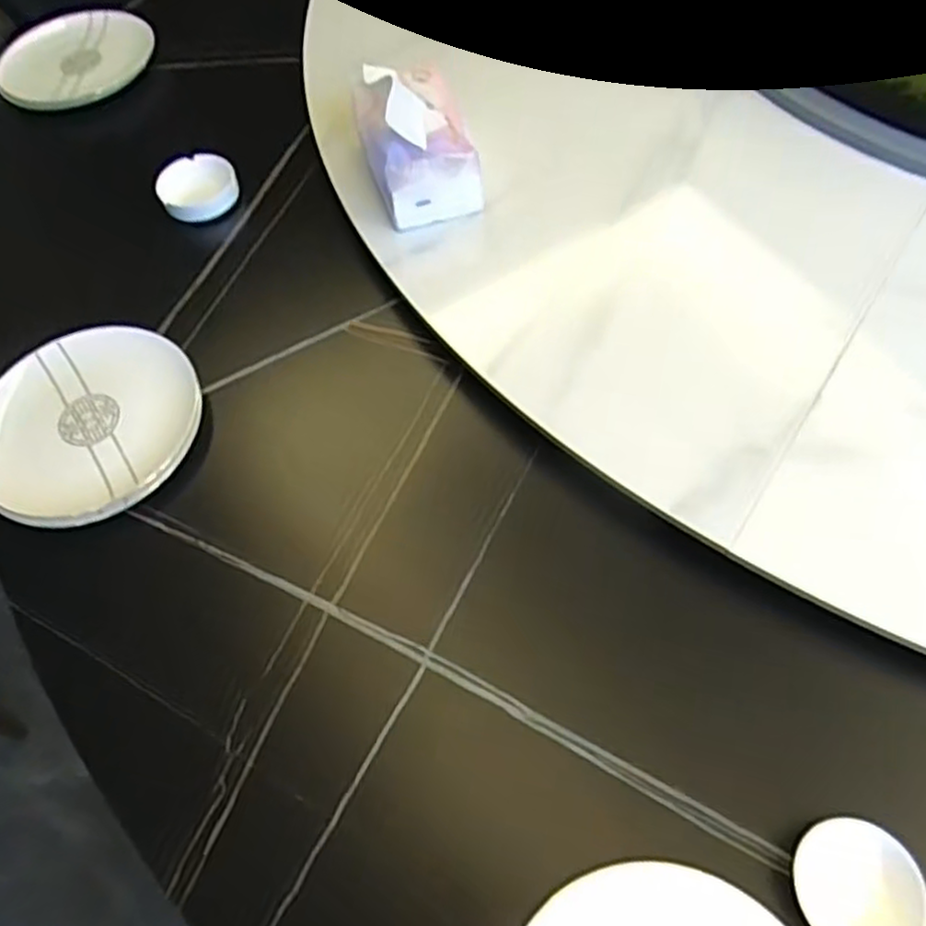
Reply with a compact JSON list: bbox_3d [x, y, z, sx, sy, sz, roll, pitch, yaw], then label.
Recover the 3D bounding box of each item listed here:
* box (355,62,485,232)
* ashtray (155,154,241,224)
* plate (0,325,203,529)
[{"bbox_3d":[-0.048,-0.323,0.719,0.101,0.108,0.143,-14,60,-5],"label":"box"},{"bbox_3d":[-0.298,-0.312,0.810,0.085,0.043,0.070,-24,61,-11],"label":"ashtray"},{"bbox_3d":[-0.340,-0.038,0.652,0.188,0.036,0.196,1,66,-1],"label":"plate"}]

